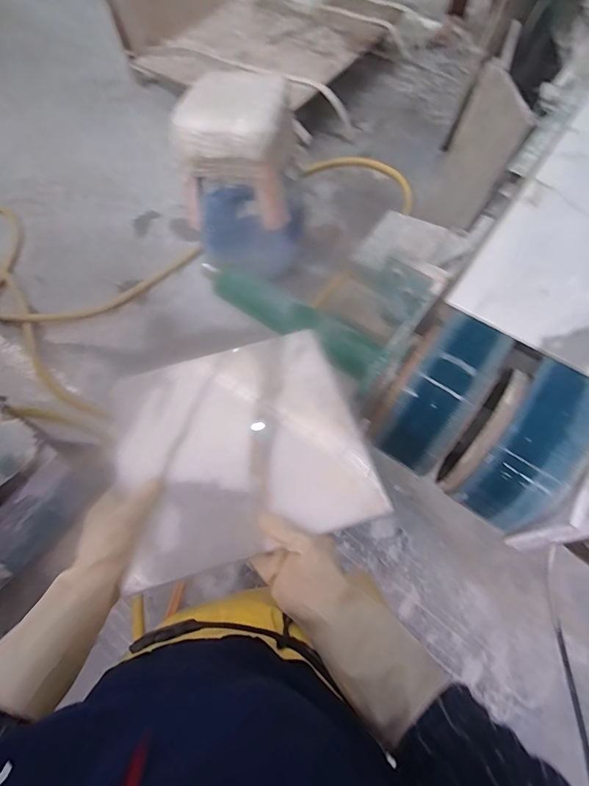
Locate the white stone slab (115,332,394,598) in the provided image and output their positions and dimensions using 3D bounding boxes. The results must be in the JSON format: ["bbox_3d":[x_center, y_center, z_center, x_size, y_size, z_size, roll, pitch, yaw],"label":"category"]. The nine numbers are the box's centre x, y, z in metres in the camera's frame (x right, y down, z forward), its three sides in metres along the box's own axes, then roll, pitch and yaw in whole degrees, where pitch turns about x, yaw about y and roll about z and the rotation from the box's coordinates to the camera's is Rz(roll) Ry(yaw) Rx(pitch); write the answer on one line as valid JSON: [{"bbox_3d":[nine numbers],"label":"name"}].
[{"bbox_3d":[-0.074,0.058,0.530,0.297,0.016,0.296,-16,56,-6],"label":"white stone slab"}]

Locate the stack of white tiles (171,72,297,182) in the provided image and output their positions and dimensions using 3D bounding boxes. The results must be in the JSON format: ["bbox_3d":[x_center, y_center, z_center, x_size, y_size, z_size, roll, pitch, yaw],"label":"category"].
[{"bbox_3d":[-0.185,-0.800,1.235,0.357,0.195,0.222,3,65,3],"label":"stack of white tiles"}]

